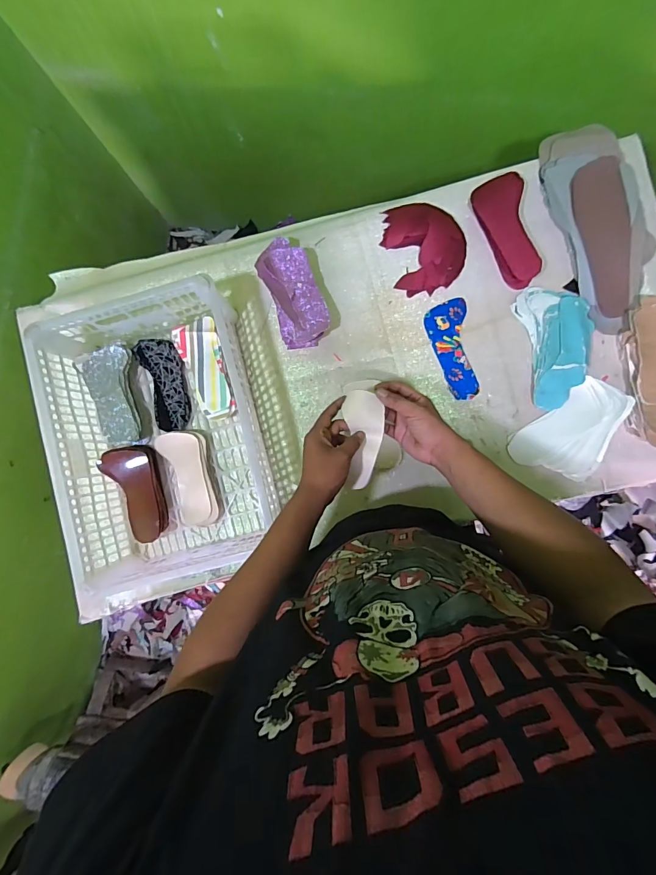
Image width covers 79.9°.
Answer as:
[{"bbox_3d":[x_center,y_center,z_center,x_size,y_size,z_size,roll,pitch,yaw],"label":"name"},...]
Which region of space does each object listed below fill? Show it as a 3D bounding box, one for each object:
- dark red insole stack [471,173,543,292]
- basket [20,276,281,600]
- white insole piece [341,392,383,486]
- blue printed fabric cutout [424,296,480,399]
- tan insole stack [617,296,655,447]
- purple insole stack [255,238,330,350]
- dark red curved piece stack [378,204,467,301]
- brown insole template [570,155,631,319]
[{"bbox_3d":[0.317,-0.364,0.691,0.080,0.036,0.197,-15,86,3],"label":"dark red insole stack"},{"bbox_3d":[-0.310,0.011,0.677,0.385,0.145,0.503,-15,86,3],"label":"basket"},{"bbox_3d":[0.058,0.002,0.585,0.056,0.008,0.143,-6,91,20],"label":"white insole piece"},{"bbox_3d":[0.230,-0.158,0.709,0.073,0.004,0.179,-15,86,3],"label":"blue printed fabric cutout"},{"bbox_3d":[0.543,-0.111,0.652,0.083,0.042,0.248,1,87,4],"label":"tan insole stack"},{"bbox_3d":[-0.063,-0.259,0.709,0.094,0.055,0.187,-20,86,3],"label":"purple insole stack"},{"bbox_3d":[0.176,-0.351,0.715,0.131,0.025,0.165,-20,86,3],"label":"dark red curved piece stack"},{"bbox_3d":[0.475,-0.339,0.670,0.080,0.011,0.254,-12,96,9],"label":"brown insole template"}]

